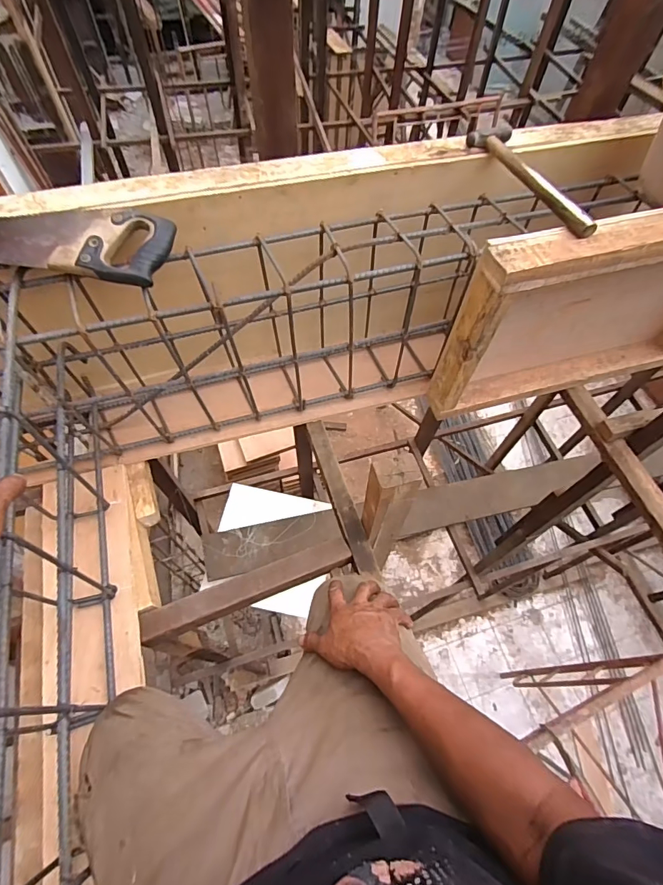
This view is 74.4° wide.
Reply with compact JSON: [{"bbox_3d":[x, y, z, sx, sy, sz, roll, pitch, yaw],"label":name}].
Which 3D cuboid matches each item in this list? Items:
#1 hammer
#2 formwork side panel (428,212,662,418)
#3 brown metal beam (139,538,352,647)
[{"bbox_3d":[0.314,-0.426,0.702,0.075,0.025,0.286,-13,62,-9],"label":"hammer"},{"bbox_3d":[1.149,-0.408,0.961,1.926,0.401,0.127,-14,63,-9],"label":"formwork side panel"},{"bbox_3d":[-0.146,0.266,0.796,0.382,0.044,0.055,-19,64,-12],"label":"brown metal beam"}]

